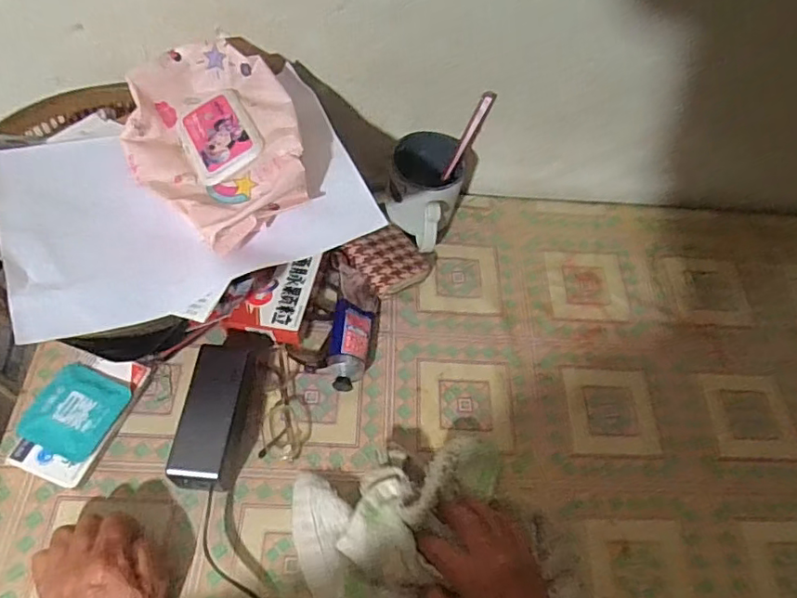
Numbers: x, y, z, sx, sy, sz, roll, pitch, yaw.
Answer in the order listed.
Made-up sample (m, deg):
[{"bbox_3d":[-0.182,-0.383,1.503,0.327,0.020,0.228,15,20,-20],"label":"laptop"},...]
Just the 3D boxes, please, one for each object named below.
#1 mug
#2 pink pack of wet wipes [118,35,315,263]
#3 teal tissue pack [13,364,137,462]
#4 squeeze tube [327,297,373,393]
[{"bbox_3d":[0.028,-0.118,0.656,0.079,0.107,0.121,9,60,-2],"label":"mug"},{"bbox_3d":[-0.161,-0.142,0.491,0.144,0.046,0.202,-29,69,-20],"label":"pink pack of wet wipes"},{"bbox_3d":[-0.309,0.105,0.533,0.082,0.011,0.081,22,62,5],"label":"teal tissue pack"},{"bbox_3d":[-0.051,0.047,0.590,0.040,0.029,0.099,8,61,-2],"label":"squeeze tube"}]

